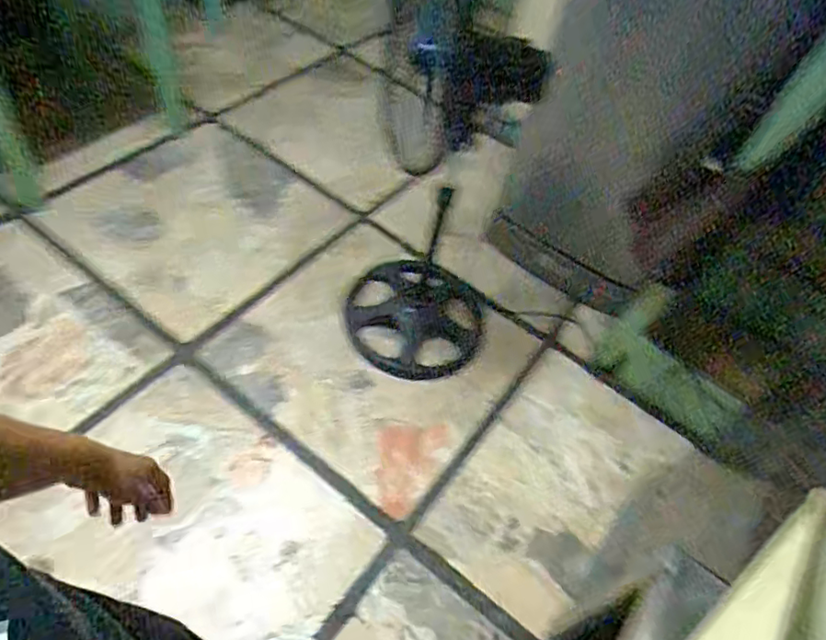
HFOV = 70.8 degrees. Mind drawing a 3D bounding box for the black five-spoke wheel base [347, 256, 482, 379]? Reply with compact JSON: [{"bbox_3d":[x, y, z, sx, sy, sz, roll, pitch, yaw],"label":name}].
[{"bbox_3d":[0.003,-0.014,1.618,0.379,0.042,0.351,5,54,-7],"label":"black five-spoke wheel base"}]

